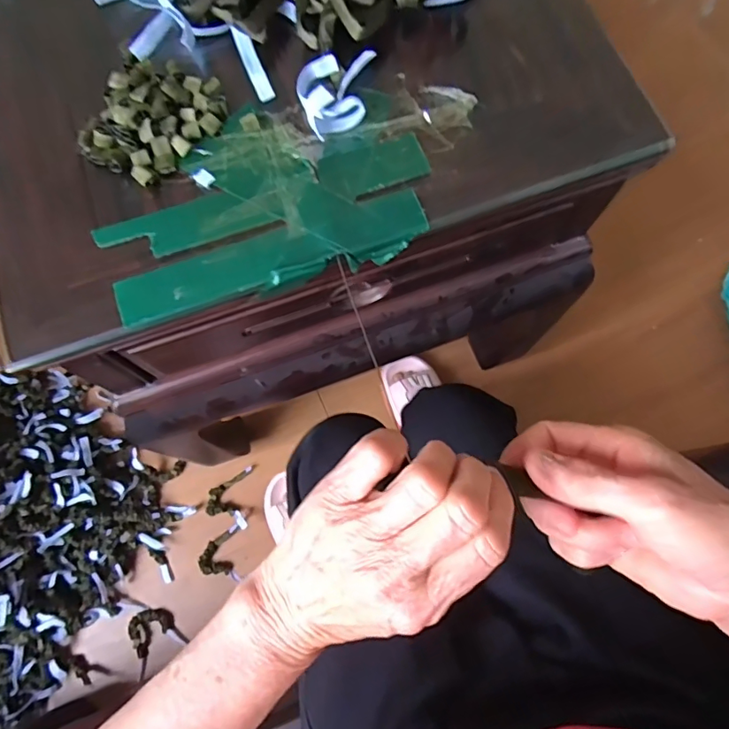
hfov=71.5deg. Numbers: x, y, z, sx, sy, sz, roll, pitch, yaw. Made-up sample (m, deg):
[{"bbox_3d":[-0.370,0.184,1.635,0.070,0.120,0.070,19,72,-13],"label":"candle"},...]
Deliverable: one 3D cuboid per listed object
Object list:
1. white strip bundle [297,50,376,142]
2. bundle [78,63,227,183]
[{"bbox_3d":[-0.023,-0.232,0.429,0.064,0.022,0.076,-6,73,-1],"label":"white strip bundle"},{"bbox_3d":[-0.178,-0.207,0.423,0.093,0.021,0.108,29,76,9],"label":"bundle"}]

